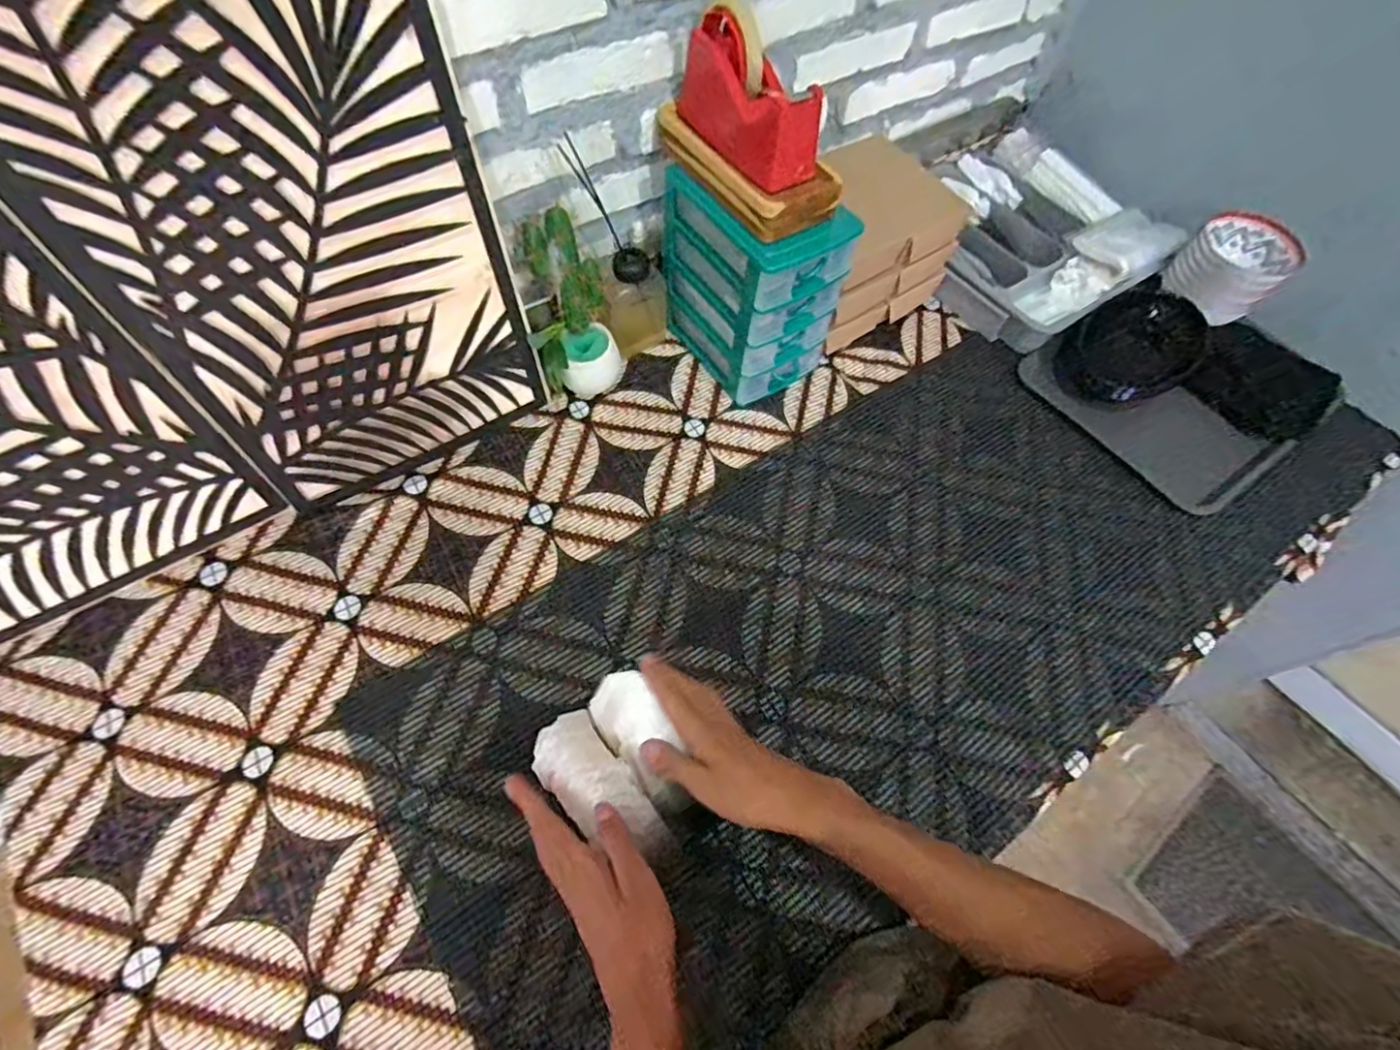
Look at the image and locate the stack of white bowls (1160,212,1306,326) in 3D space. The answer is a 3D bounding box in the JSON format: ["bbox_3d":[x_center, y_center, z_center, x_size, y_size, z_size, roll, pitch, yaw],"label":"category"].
[{"bbox_3d":[0.709,-0.343,0.824,0.105,0.089,0.121,-33,68,-19],"label":"stack of white bowls"}]

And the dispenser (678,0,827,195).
[{"bbox_3d":[0.044,-0.412,0.584,0.062,0.095,0.169,-30,68,-18],"label":"dispenser"}]

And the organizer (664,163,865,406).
[{"bbox_3d":[0.061,-0.292,0.732,0.138,0.214,0.183,-30,67,-18],"label":"organizer"}]

